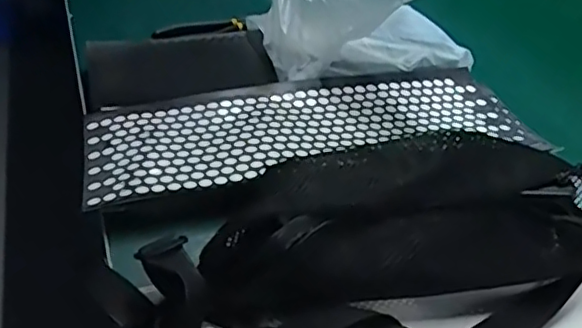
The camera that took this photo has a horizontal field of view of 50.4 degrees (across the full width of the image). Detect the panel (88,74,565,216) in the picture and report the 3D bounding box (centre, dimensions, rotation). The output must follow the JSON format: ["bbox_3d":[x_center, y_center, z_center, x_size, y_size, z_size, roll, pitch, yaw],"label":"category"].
[{"bbox_3d":[0.025,-0.032,0.532,0.380,0.025,0.124,-6,37,-16],"label":"panel"}]

